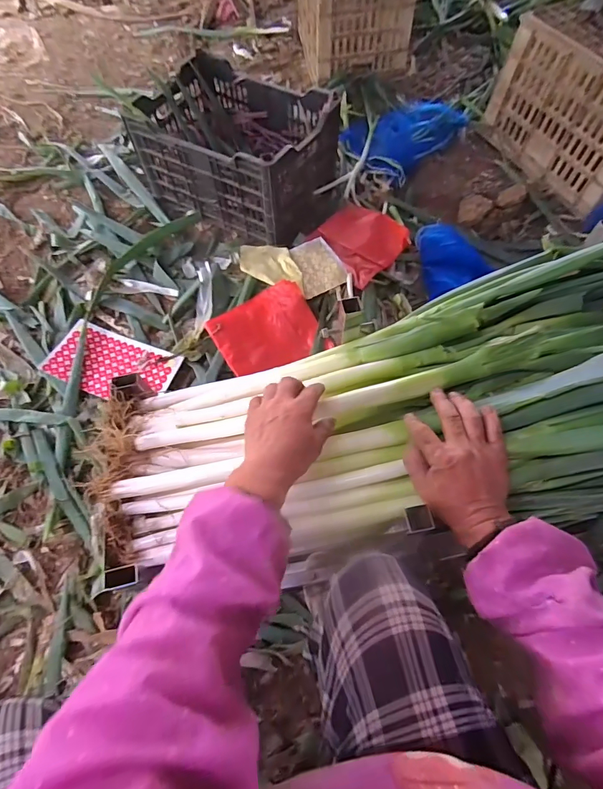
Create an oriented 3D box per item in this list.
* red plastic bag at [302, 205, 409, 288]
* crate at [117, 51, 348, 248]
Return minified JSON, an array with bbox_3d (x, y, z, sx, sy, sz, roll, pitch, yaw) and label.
[{"bbox_3d":[0.152,-0.417,1.096,0.227,0.033,0.238,40,72,16],"label":"red plastic bag"},{"bbox_3d":[-0.161,-0.660,1.112,0.503,0.245,0.336,26,69,11],"label":"crate"}]

